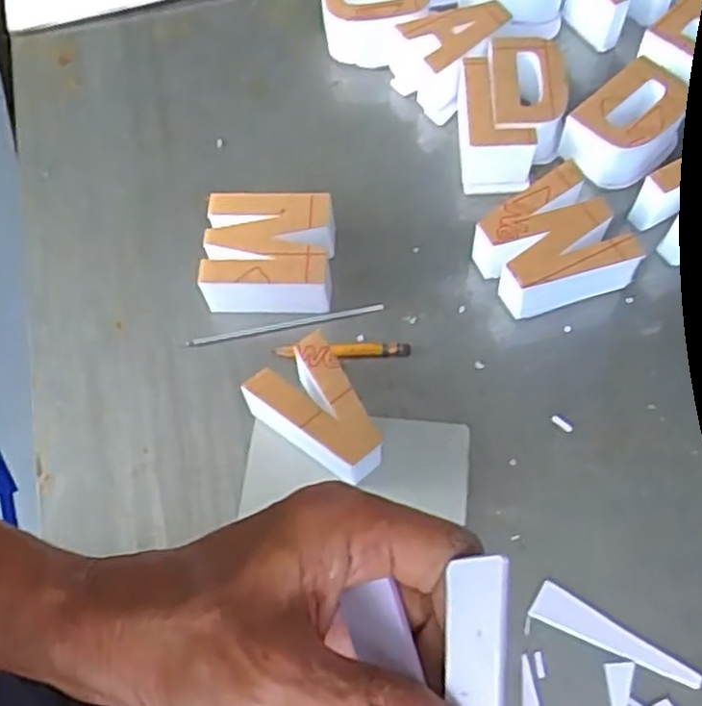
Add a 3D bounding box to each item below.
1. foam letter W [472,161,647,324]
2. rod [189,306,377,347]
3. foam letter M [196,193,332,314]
[{"bbox_3d":[0.136,-0.068,0.510,0.088,0.050,0.084,-32,68,-11],"label":"foam letter W"},{"bbox_3d":[-0.046,-0.020,0.522,0.134,0.004,0.007,-10,65,-2],"label":"rod"},{"bbox_3d":[-0.056,-0.067,0.521,0.086,0.046,0.069,2,66,4],"label":"foam letter M"}]

